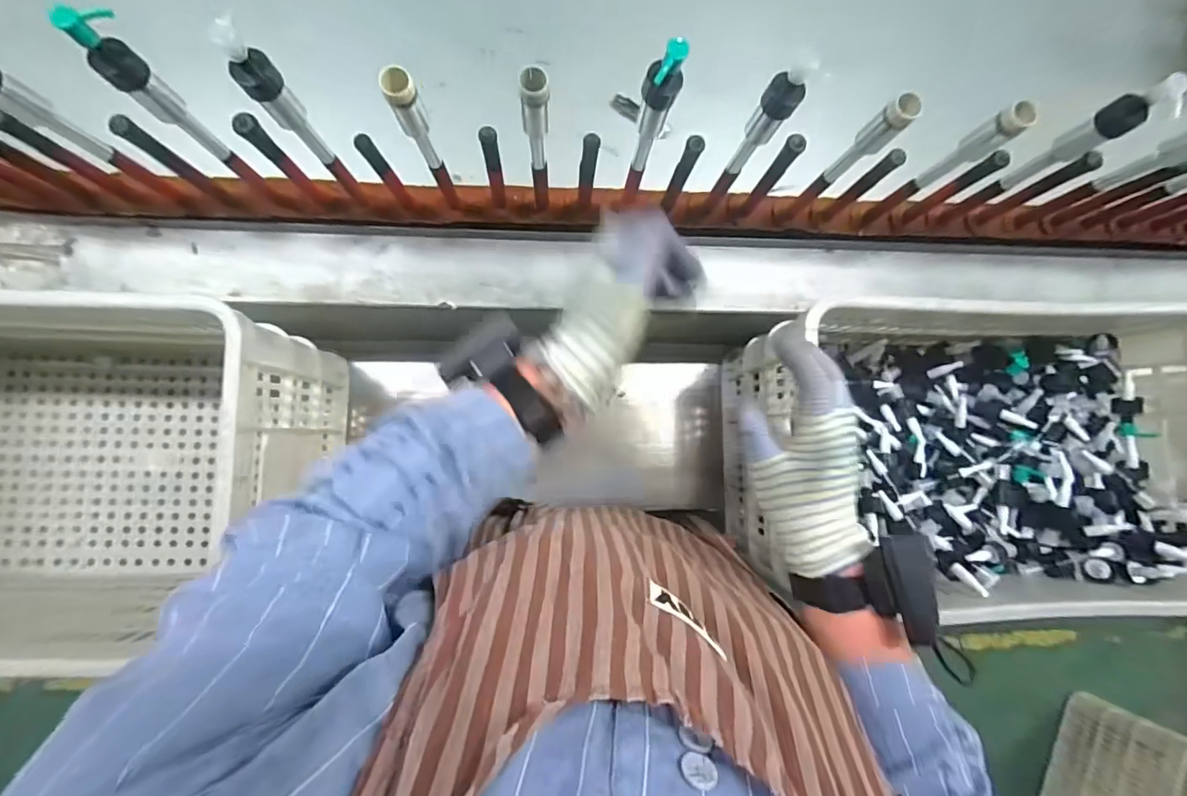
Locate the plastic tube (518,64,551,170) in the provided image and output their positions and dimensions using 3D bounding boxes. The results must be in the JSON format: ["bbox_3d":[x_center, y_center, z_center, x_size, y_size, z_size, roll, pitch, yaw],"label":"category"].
[{"bbox_3d":[-0.054,-0.251,0.466,0.024,0.122,0.023,2,84,-5],"label":"plastic tube"}]

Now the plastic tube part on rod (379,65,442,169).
[{"bbox_3d":[-0.160,-0.242,0.455,0.025,0.127,0.023,1,84,-6],"label":"plastic tube part on rod"}]

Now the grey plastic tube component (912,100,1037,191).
[{"bbox_3d":[0.372,-0.245,0.503,0.026,0.122,0.025,-36,88,-8],"label":"grey plastic tube component"}]

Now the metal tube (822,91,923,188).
[{"bbox_3d":[0.265,-0.247,0.494,0.024,0.122,0.024,44,82,0],"label":"metal tube"}]

